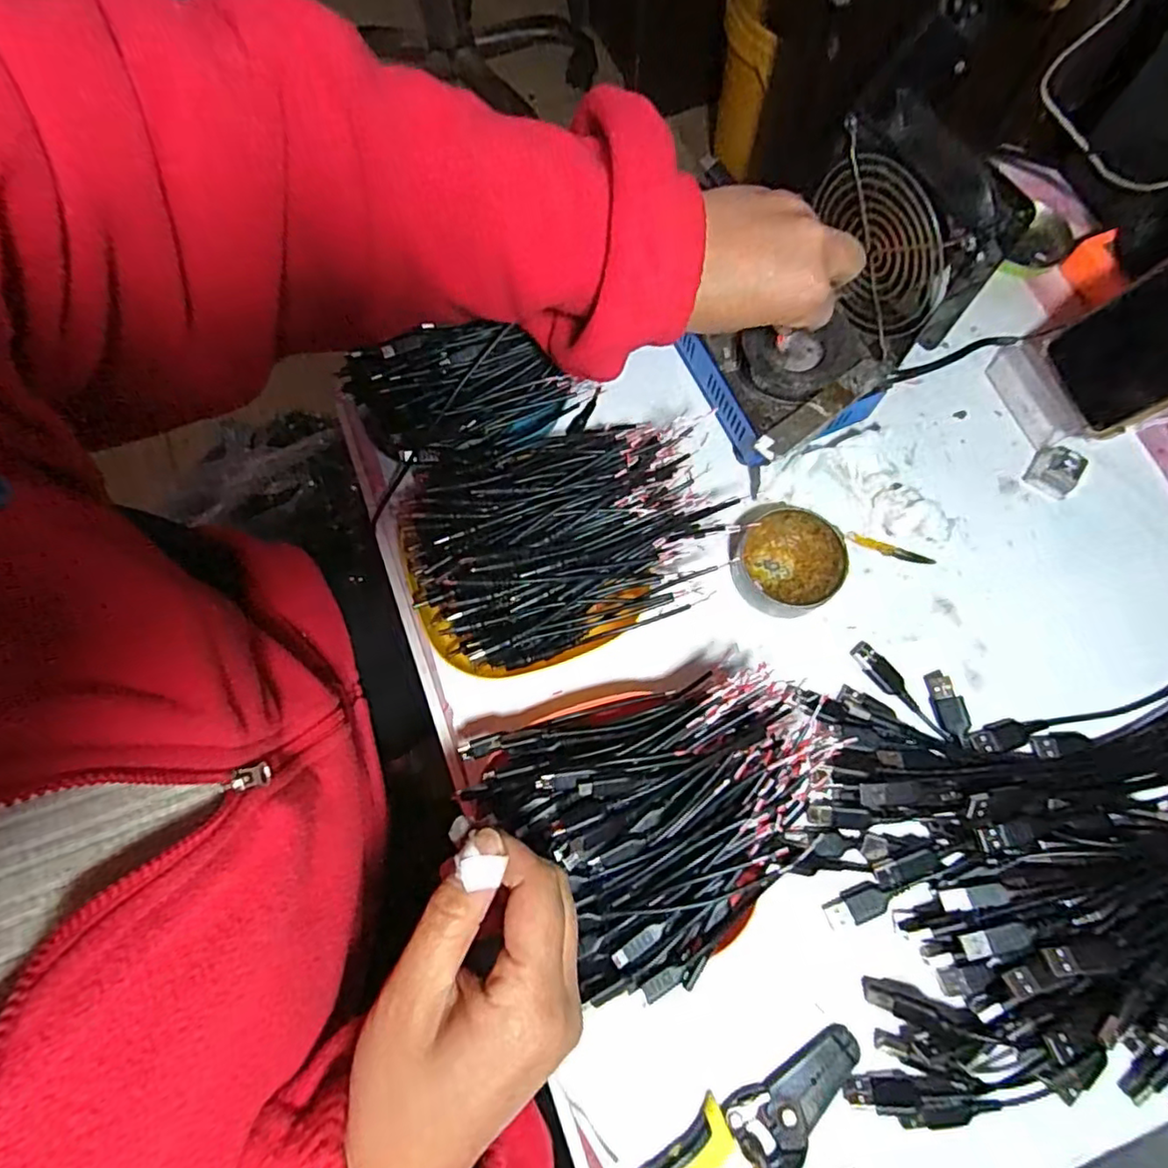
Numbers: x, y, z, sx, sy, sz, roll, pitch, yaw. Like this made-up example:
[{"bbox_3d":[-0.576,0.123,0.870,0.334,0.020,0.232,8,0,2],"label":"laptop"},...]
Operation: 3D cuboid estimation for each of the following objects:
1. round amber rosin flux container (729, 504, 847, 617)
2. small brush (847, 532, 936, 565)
[{"bbox_3d":[0.126,-0.014,0.394,0.063,0.024,0.062,-1,73,2],"label":"round amber rosin flux container"},{"bbox_3d":[0.198,-0.022,0.407,0.057,0.005,0.007,16,74,8],"label":"small brush"}]

